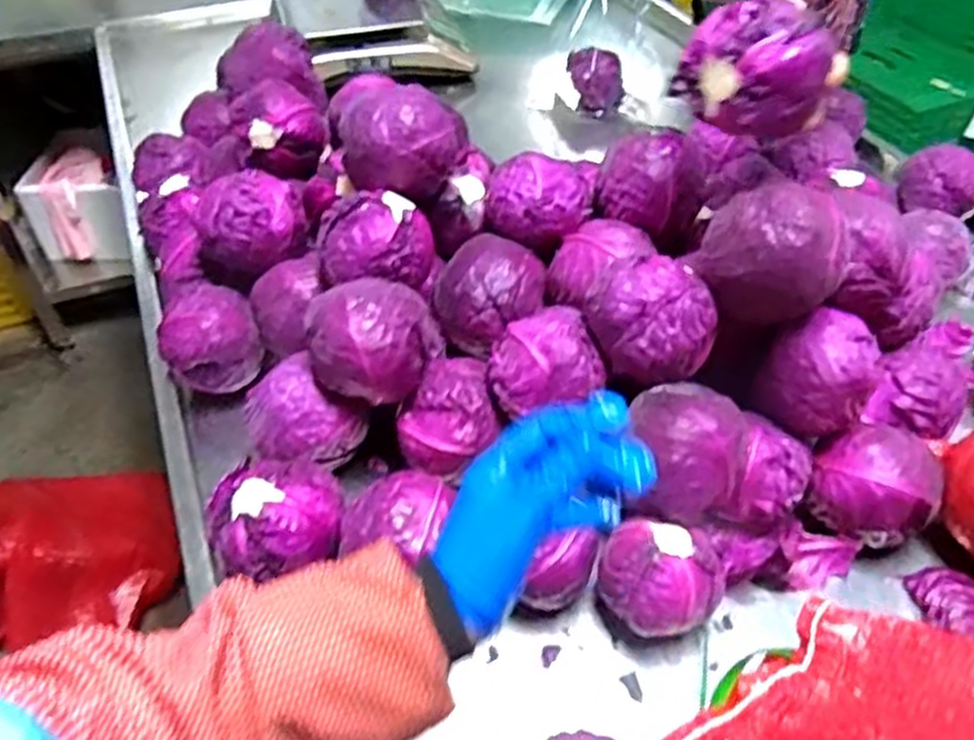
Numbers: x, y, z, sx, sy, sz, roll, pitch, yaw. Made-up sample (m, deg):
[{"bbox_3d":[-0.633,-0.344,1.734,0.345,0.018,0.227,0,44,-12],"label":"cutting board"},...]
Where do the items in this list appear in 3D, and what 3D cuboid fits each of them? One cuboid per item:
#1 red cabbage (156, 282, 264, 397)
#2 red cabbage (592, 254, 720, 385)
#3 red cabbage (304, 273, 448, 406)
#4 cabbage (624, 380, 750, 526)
[{"bbox_3d":[-0.309,-0.034,0.867,0.100,0.096,0.099,-25,50,-22],"label":"red cabbage"},{"bbox_3d":[0.148,-0.040,0.690,0.088,0.090,0.092,-29,52,-26],"label":"red cabbage"},{"bbox_3d":[-0.108,-0.036,0.753,0.115,0.108,0.126,3,45,3],"label":"red cabbage"},{"bbox_3d":[0.164,0.067,0.650,0.099,0.092,0.104,3,45,4],"label":"cabbage"}]

